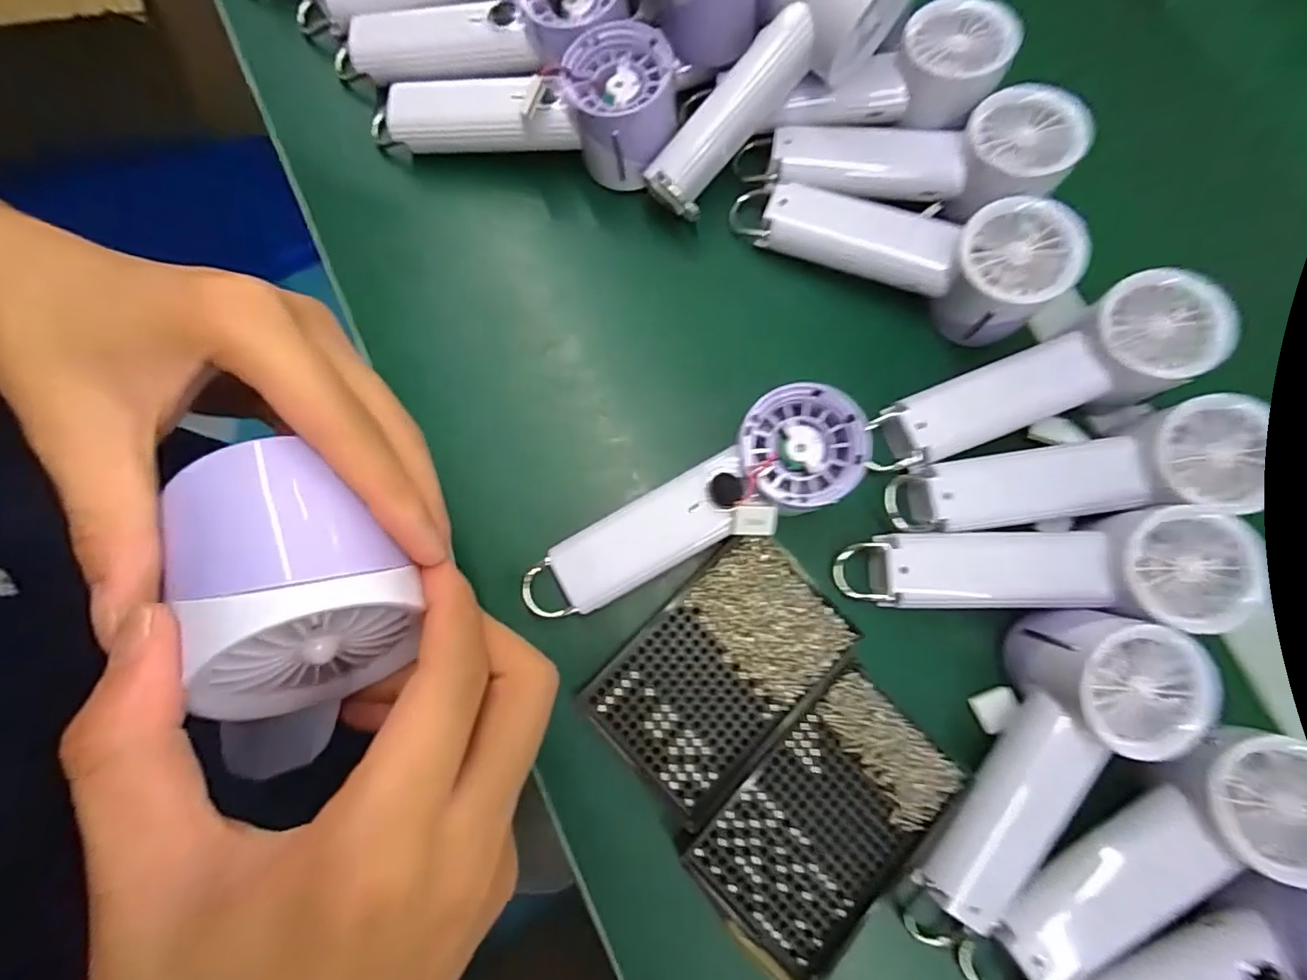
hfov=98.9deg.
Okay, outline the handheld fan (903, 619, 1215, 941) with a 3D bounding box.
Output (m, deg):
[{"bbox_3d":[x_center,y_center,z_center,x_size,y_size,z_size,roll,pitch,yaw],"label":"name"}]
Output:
[{"bbox_3d":[0.190,0.142,0.276,0.190,0.046,0.077,-44,83,-9],"label":"handheld fan"}]

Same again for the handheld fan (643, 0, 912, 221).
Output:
[{"bbox_3d":[0.065,-0.244,0.331,0.175,0.060,0.062,-45,82,14],"label":"handheld fan"}]

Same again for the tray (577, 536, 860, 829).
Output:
[{"bbox_3d":[0.035,0.097,0.304,0.137,0.010,0.086,-44,83,-9],"label":"tray"}]

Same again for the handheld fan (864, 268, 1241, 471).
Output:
[{"bbox_3d":[0.222,-0.063,0.332,0.200,0.048,0.063,-23,80,9],"label":"handheld fan"}]

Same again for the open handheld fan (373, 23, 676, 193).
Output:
[{"bbox_3d":[-0.083,-0.244,0.346,0.193,0.053,0.065,8,78,0],"label":"open handheld fan"}]

